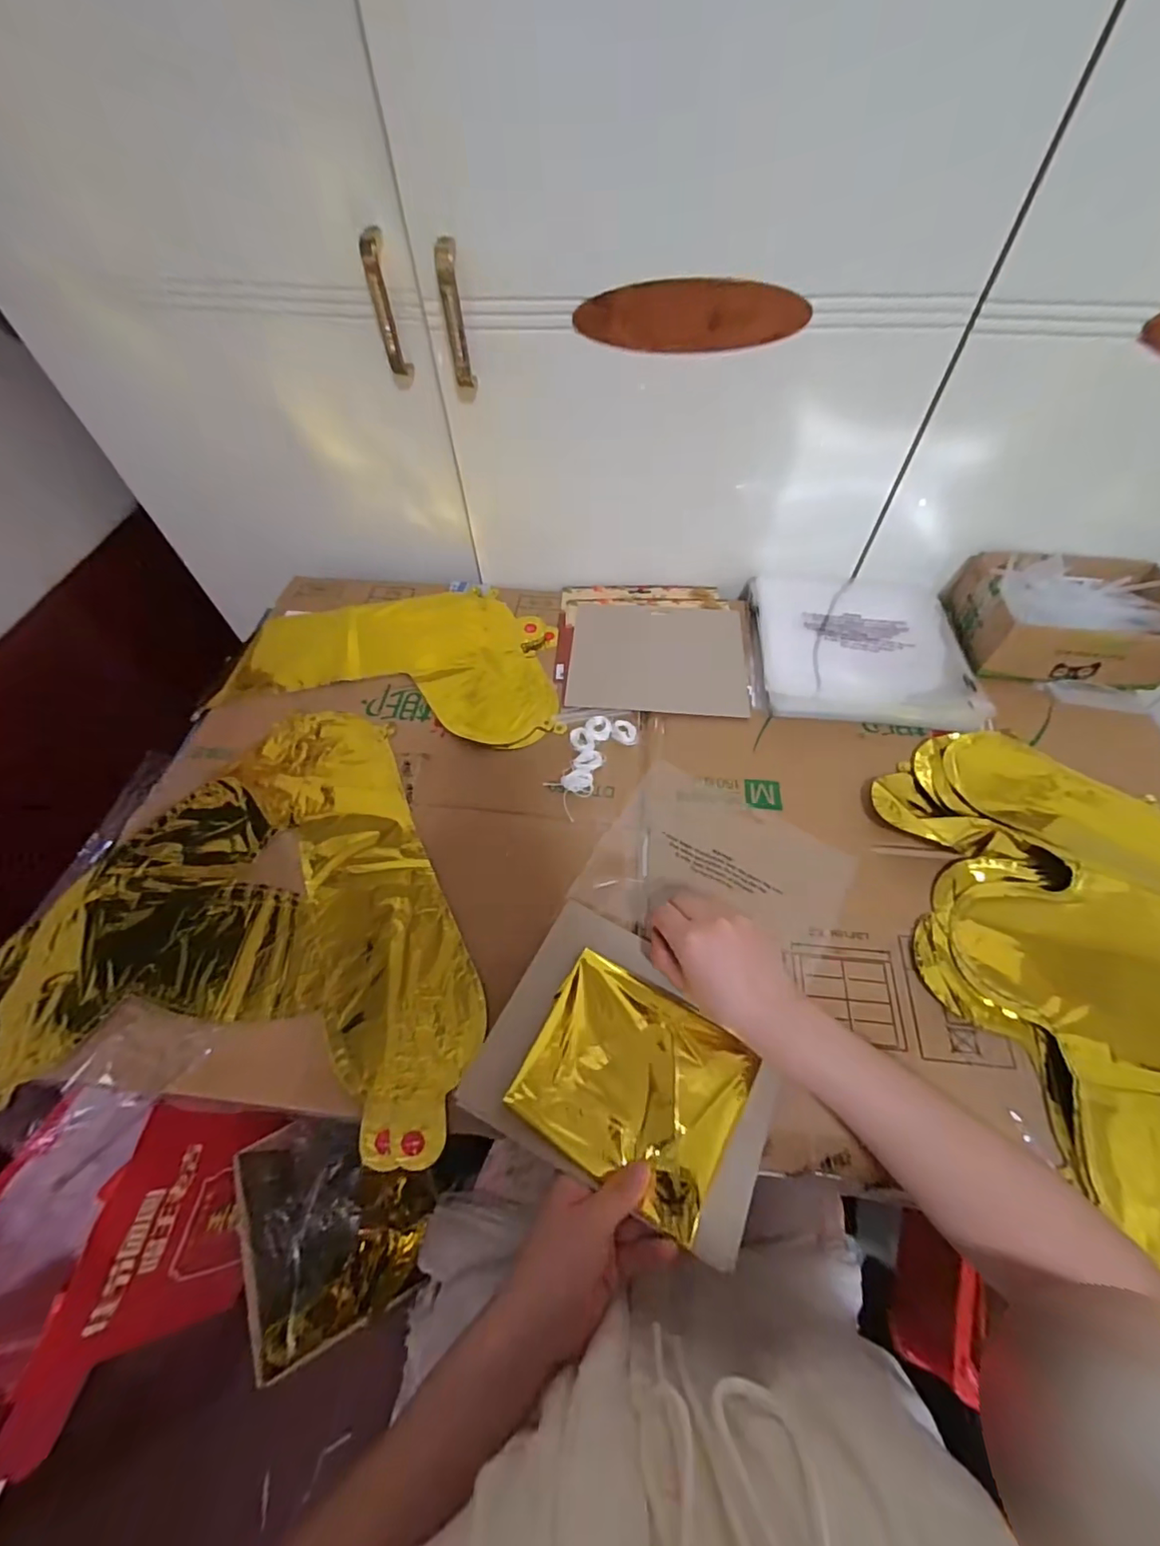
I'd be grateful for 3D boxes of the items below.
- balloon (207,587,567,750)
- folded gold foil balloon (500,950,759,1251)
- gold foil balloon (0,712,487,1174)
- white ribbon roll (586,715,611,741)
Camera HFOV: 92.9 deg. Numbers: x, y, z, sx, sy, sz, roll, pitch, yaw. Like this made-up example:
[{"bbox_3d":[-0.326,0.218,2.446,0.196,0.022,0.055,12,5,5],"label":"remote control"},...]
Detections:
[{"bbox_3d":[-0.197,-0.135,0.623,0.363,0.015,0.216,6,59,5],"label":"balloon"},{"bbox_3d":[0.037,0.208,0.378,0.141,0.023,0.122,27,63,17],"label":"folded gold foil balloon"},{"bbox_3d":[-0.268,0.099,0.471,0.383,0.008,0.354,2,58,3],"label":"gold foil balloon"},{"bbox_3d":[0.019,-0.045,0.556,0.025,0.007,0.027,-1,58,1],"label":"white ribbon roll"}]

